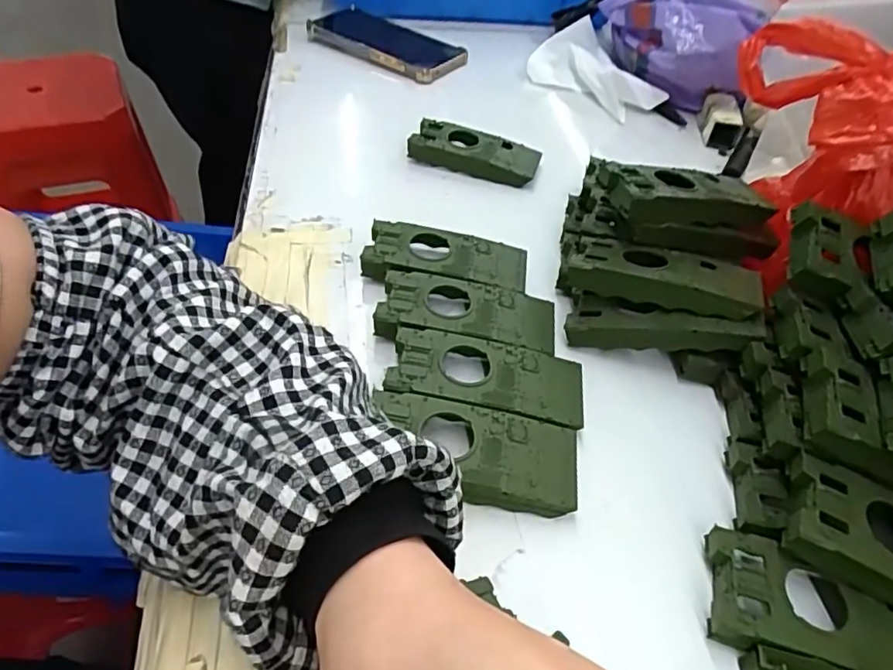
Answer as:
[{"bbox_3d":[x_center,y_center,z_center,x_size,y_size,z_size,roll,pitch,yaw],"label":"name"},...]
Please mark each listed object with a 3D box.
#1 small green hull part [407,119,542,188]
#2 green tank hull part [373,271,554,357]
[{"bbox_3d":[0.024,-0.150,0.491,0.102,0.022,0.039,15,47,9],"label":"small green hull part"},{"bbox_3d":[0.012,-0.011,0.357,0.102,0.018,0.049,6,46,1],"label":"green tank hull part"}]

